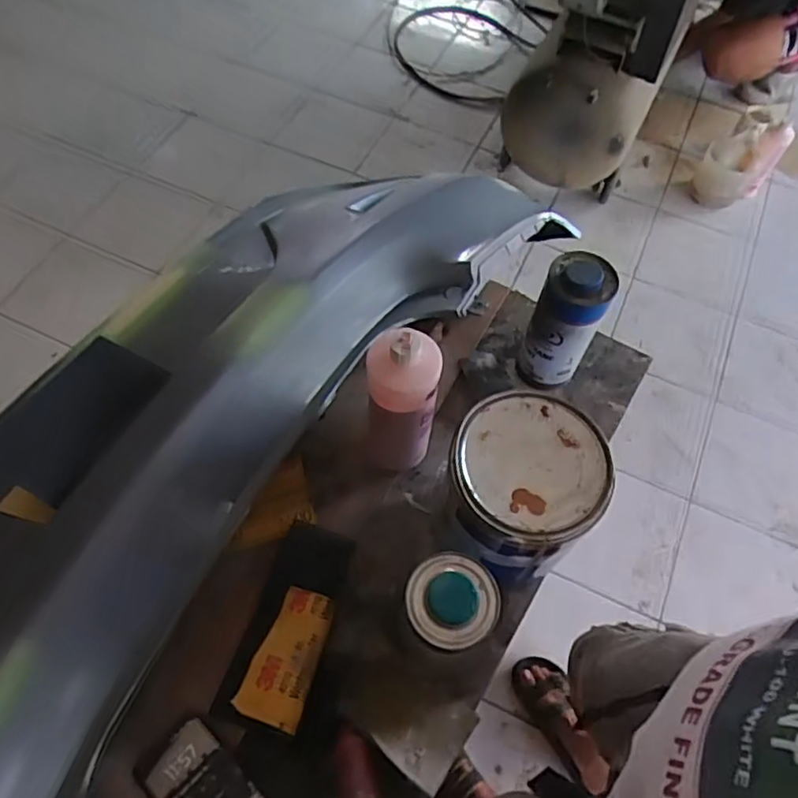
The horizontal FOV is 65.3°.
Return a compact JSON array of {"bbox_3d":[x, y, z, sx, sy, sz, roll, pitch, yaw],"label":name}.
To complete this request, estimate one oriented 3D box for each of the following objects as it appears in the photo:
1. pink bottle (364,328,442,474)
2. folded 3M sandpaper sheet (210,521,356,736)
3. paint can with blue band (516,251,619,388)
[{"bbox_3d":[0.002,0.003,0.726,0.077,0.251,0.071,5,60,0],"label":"pink bottle"},{"bbox_3d":[-0.126,0.251,0.708,0.093,0.031,0.220,15,61,6],"label":"folded 3M sandpaper sheet"},{"bbox_3d":[0.215,-0.096,0.826,0.080,0.206,0.080,1,60,-2],"label":"paint can with blue band"}]

